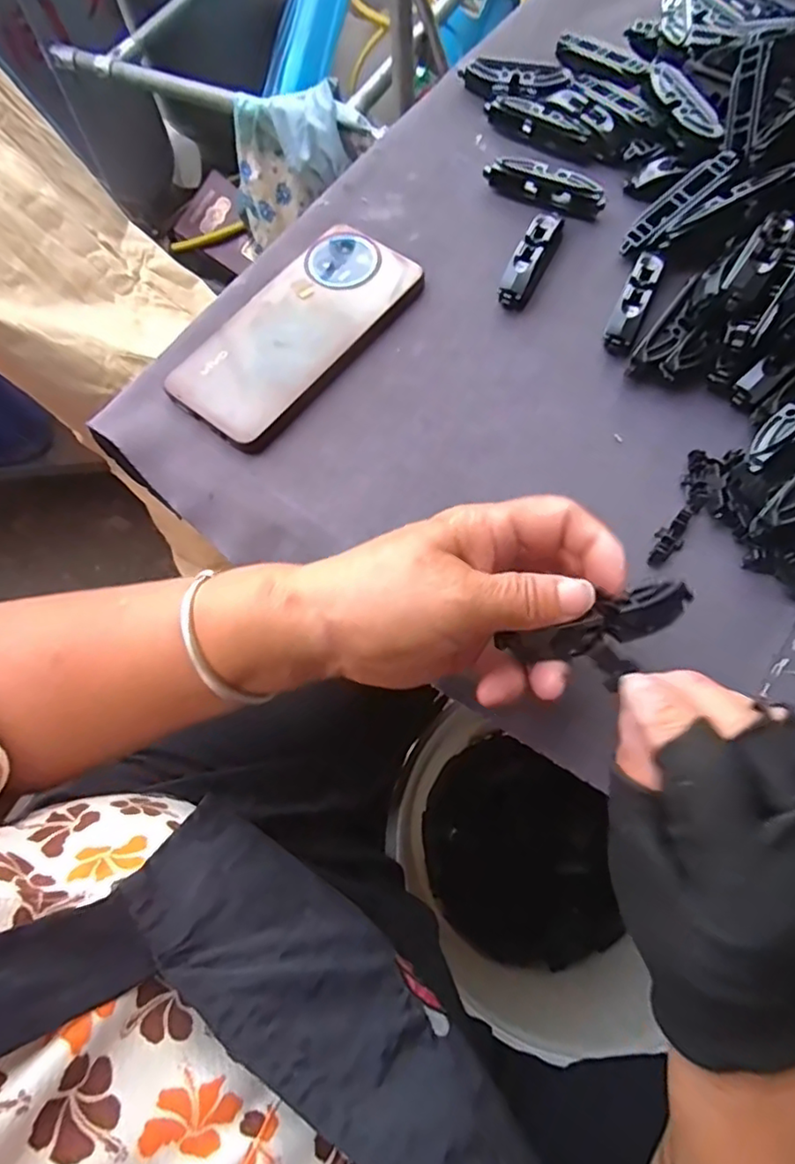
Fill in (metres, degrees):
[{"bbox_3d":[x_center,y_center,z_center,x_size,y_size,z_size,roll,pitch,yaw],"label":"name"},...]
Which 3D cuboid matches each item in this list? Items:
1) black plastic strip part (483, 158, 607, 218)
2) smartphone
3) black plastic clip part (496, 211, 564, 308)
[{"bbox_3d":[0.099,-0.266,0.404,0.081,0.015,0.016,25,73,12],"label":"black plastic strip part"},{"bbox_3d":[-0.062,-0.155,0.373,0.078,0.011,0.160,35,75,15],"label":"smartphone"},{"bbox_3d":[0.084,-0.203,0.382,0.019,0.018,0.065,23,72,11],"label":"black plastic clip part"}]

